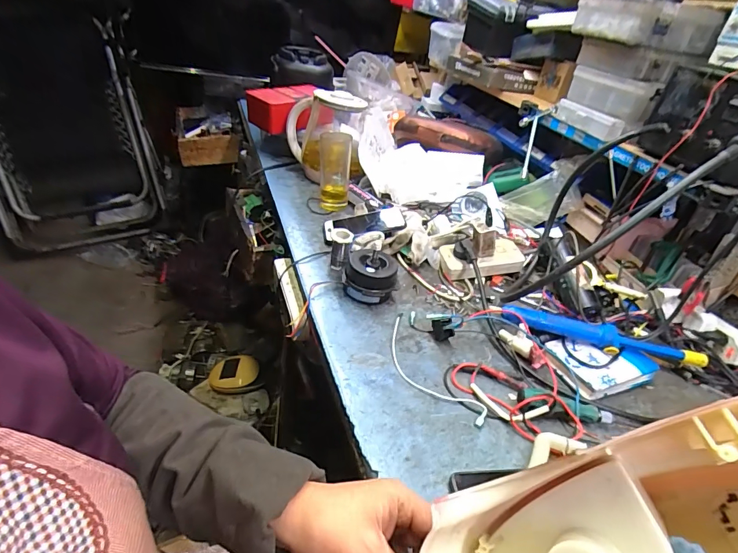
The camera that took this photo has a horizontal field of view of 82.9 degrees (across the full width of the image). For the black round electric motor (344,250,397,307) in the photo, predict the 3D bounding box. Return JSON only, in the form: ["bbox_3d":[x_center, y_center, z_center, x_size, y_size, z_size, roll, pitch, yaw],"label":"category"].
[{"bbox_3d":[0.003,0.001,0.668,0.086,0.063,0.079,11,34,-2],"label":"black round electric motor"}]

